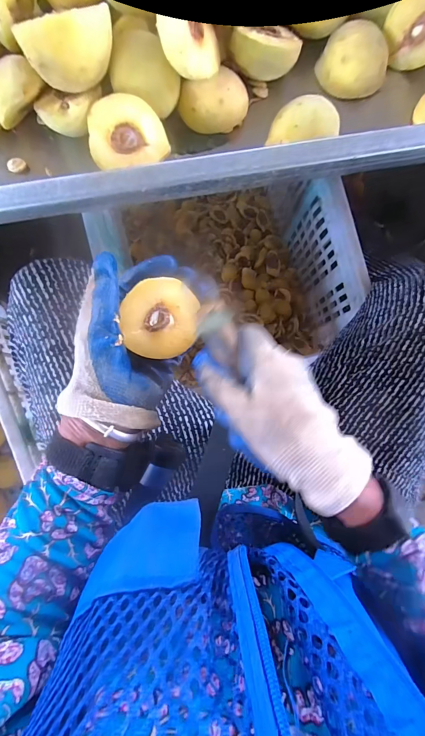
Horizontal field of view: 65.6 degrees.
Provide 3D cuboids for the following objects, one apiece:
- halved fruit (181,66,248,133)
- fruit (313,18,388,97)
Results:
[{"bbox_3d":[0.002,-0.252,0.312,0.063,0.028,0.047,-19,89,-3],"label":"halved fruit"},{"bbox_3d":[0.139,-0.299,0.323,0.067,0.037,0.047,23,87,-1],"label":"fruit"}]

